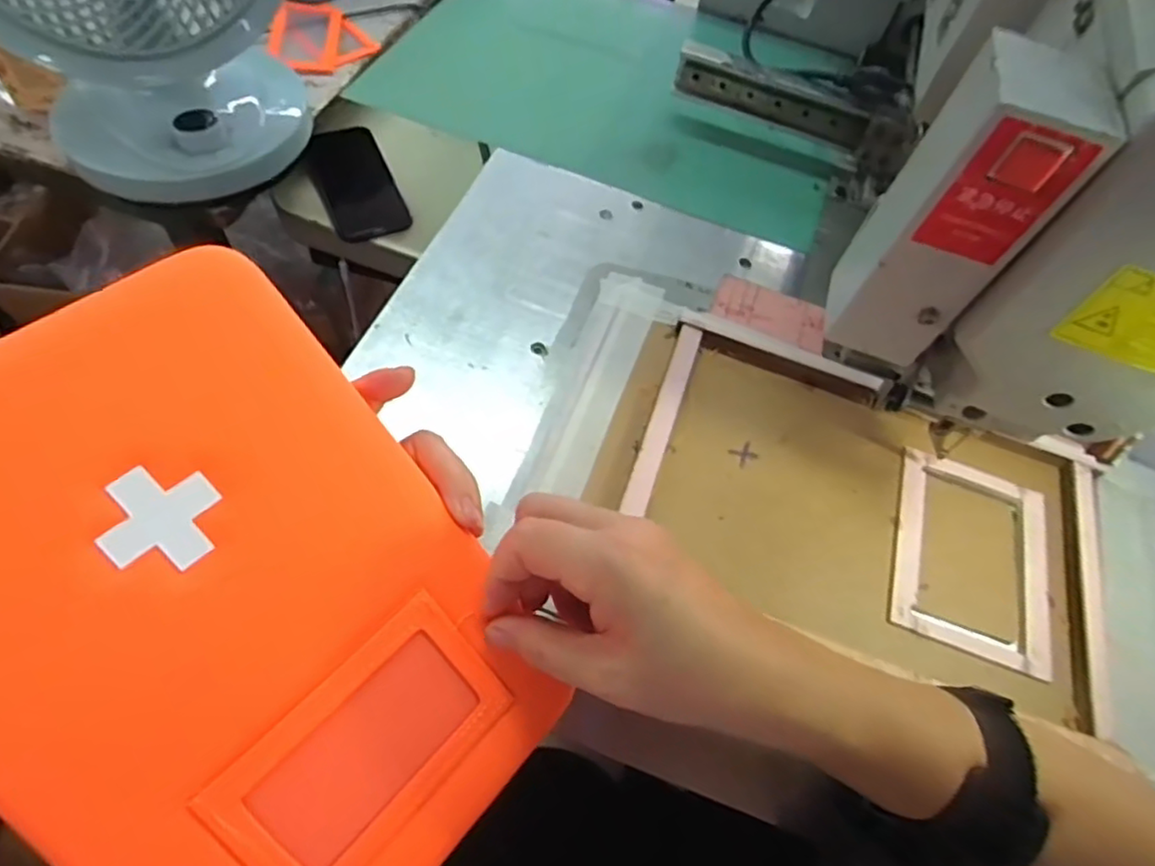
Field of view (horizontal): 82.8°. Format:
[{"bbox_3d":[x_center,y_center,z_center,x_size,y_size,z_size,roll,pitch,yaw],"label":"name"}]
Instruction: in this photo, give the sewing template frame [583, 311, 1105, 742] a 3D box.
[{"bbox_3d":[0.171,0.038,0.408,0.303,0.019,0.177,24,63,7],"label":"sewing template frame"}]

